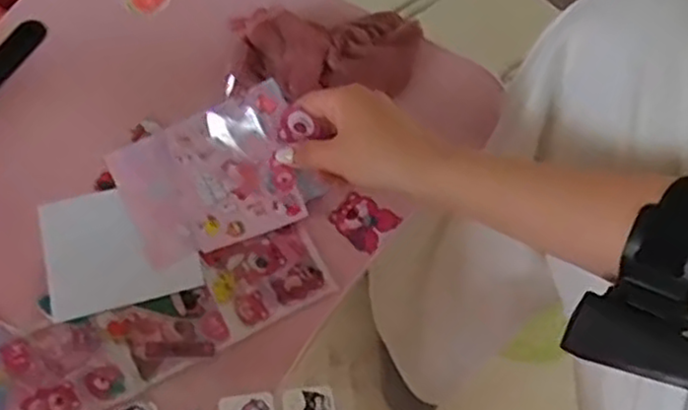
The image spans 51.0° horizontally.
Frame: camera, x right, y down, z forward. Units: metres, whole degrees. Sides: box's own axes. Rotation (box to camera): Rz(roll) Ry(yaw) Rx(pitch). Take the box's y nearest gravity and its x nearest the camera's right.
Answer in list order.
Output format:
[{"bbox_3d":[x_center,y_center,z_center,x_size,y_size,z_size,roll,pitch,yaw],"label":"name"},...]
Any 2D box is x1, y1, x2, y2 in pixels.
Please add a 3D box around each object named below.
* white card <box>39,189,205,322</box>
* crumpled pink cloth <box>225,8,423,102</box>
[{"bbox_3d":[-0.159,0.029,0.511,0.100,0.008,0.088,-15,68,-6],"label":"white card"},{"bbox_3d":[-0.013,-0.122,0.559,0.144,0.034,0.087,2,67,1],"label":"crumpled pink cloth"}]

